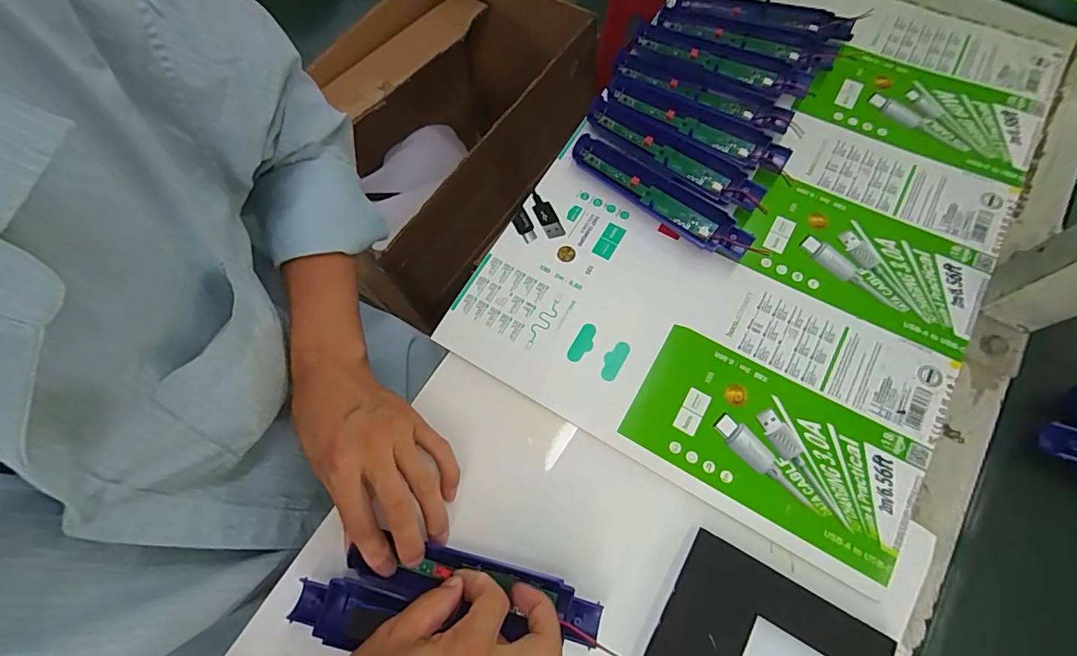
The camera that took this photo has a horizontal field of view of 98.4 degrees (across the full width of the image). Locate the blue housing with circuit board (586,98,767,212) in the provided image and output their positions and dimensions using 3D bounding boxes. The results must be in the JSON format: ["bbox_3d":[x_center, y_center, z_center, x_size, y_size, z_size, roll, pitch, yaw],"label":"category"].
[{"bbox_3d":[0.118,-0.157,0.415,0.171,0.013,0.043,36,75,12],"label":"blue housing with circuit board"}]

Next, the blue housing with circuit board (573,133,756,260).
[{"bbox_3d":[0.105,-0.117,0.404,0.168,0.019,0.040,39,75,13],"label":"blue housing with circuit board"}]

